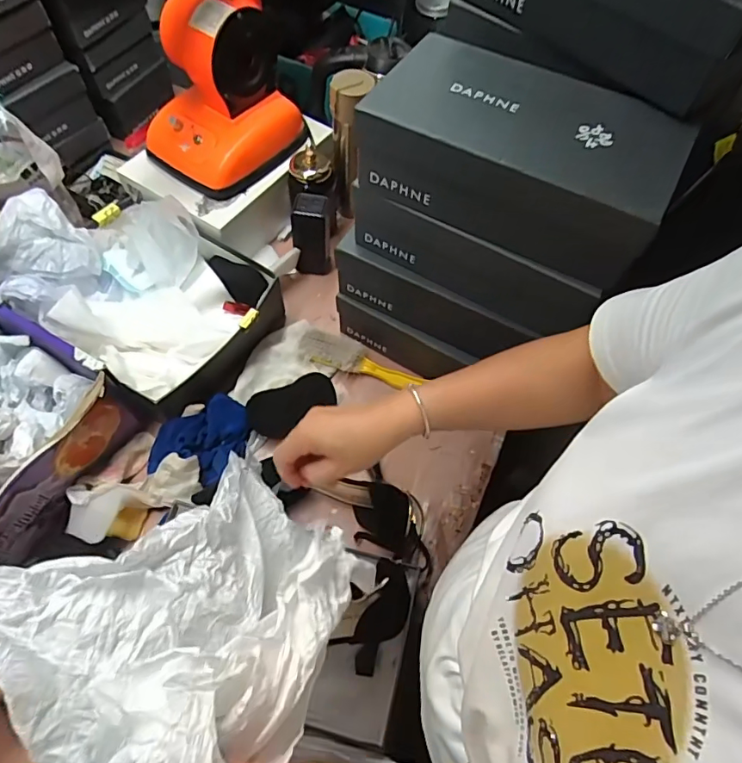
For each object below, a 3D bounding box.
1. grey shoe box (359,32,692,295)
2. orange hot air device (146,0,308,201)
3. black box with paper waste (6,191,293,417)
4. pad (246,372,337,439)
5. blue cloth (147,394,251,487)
[{"bbox_3d":[0.150,-0.235,0.520,0.289,0.094,0.158,27,64,12],"label":"grey shoe box"},{"bbox_3d":[-0.235,-0.432,0.751,0.179,0.201,0.198,27,64,12],"label":"orange hot air device"},{"bbox_3d":[-0.320,-0.130,0.731,0.311,0.129,0.258,35,66,15],"label":"black box with paper waste"},{"bbox_3d":[-0.111,0.036,0.724,0.123,0.010,0.073,-26,98,-10],"label":"pad"},{"bbox_3d":[-0.229,0.084,0.693,0.099,0.044,0.142,36,66,16],"label":"blue cloth"}]

